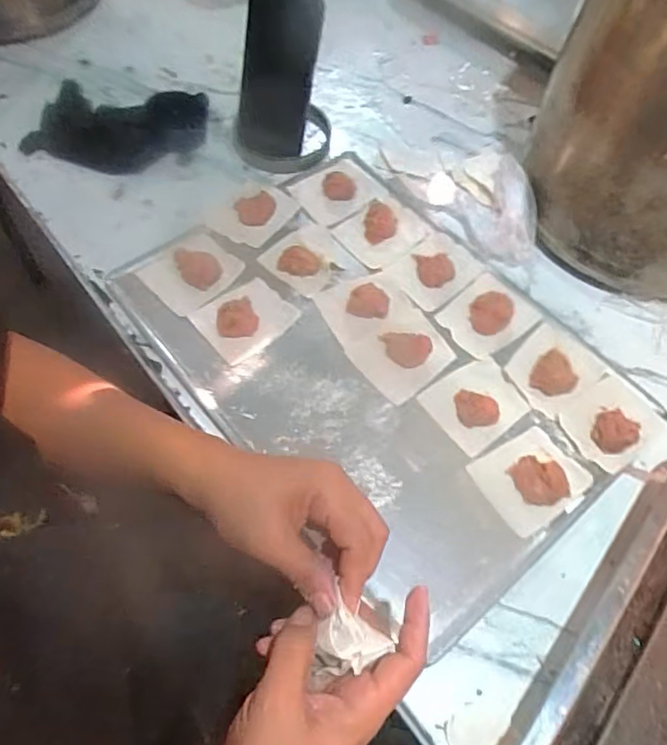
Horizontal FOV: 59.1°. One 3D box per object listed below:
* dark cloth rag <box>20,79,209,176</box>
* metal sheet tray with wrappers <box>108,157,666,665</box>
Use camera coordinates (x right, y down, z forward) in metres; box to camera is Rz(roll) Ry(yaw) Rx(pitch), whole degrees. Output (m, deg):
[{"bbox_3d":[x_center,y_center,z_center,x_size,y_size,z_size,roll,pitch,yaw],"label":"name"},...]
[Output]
[{"bbox_3d":[-0.253,-0.297,0.701,0.196,0.028,0.138,7,60,0],"label":"dark cloth rag"},{"bbox_3d":[0.042,-0.021,0.557,0.313,0.023,0.455,-35,68,-21],"label":"metal sheet tray with wrappers"}]

